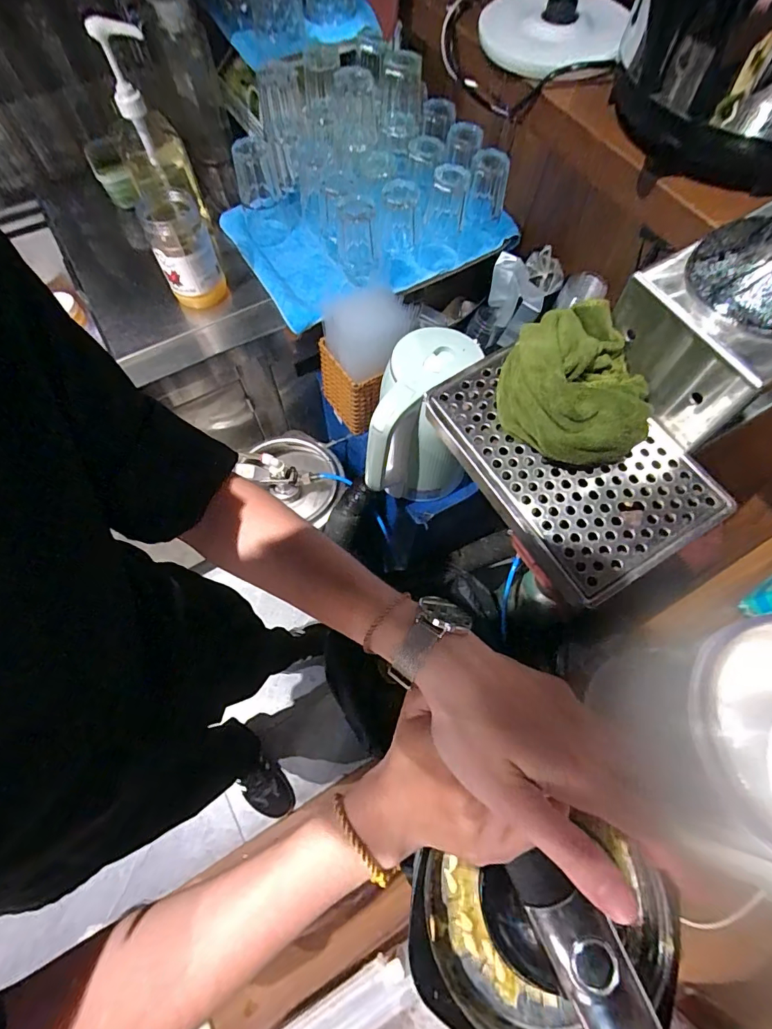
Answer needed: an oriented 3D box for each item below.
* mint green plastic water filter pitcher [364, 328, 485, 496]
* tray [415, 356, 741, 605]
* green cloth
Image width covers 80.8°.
[{"bbox_3d":[0.055,-0.125,0.707,0.129,0.250,0.191,15,66,7],"label":"mint green plastic water filter pitcher"},{"bbox_3d":[0.162,-0.053,0.406,0.158,0.028,0.235,-28,68,-12],"label":"tray"},{"bbox_3d":[0.157,-0.109,0.388,0.111,0.064,0.130,-12,66,-6],"label":"green cloth"}]

